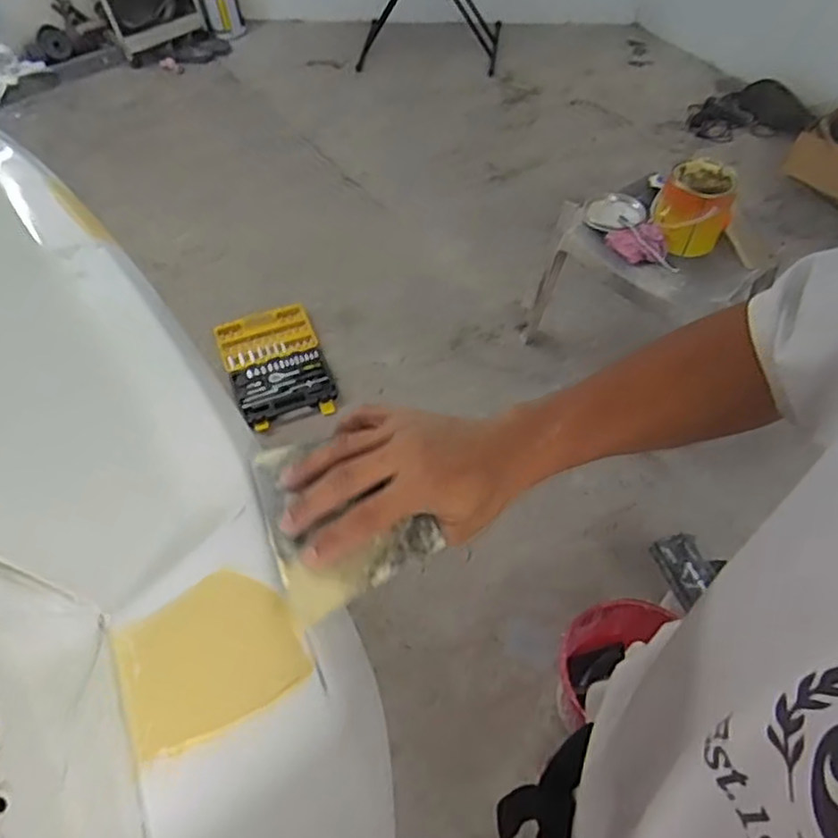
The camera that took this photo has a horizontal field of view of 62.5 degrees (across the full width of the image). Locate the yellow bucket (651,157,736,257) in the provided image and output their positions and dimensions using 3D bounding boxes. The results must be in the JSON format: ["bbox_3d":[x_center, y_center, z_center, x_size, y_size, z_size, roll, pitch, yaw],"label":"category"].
[{"bbox_3d":[0.618,-0.473,1.559,0.157,0.139,0.170,26,58,20],"label":"yellow bucket"}]

